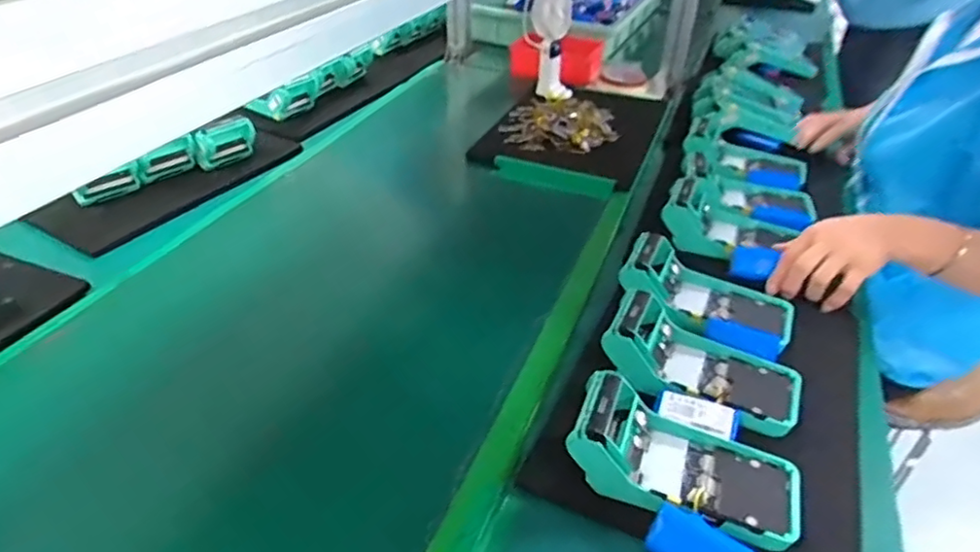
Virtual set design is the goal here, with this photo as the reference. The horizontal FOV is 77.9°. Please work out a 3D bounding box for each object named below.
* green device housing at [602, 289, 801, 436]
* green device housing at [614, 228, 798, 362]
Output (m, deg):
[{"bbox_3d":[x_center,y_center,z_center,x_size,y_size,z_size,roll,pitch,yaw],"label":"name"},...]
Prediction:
[{"bbox_3d":[0.195,0.072,0.549,0.164,0.073,0.089,15,32,22],"label":"green device housing"},{"bbox_3d":[0.223,0.017,0.620,0.170,0.070,0.105,14,31,20],"label":"green device housing"}]

